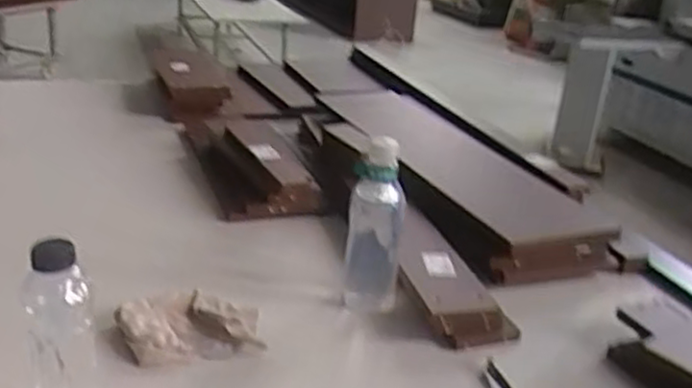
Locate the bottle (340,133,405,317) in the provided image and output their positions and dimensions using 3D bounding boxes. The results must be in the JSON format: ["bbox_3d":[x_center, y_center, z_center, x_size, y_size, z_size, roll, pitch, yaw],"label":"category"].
[{"bbox_3d":[0.041,0.038,1.039,0.076,0.235,0.068,5,23,-1],"label":"bottle"}]

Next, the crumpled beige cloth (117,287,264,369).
[{"bbox_3d":[-0.201,0.172,0.946,0.176,0.037,0.128,-3,24,-19],"label":"crumpled beige cloth"}]

